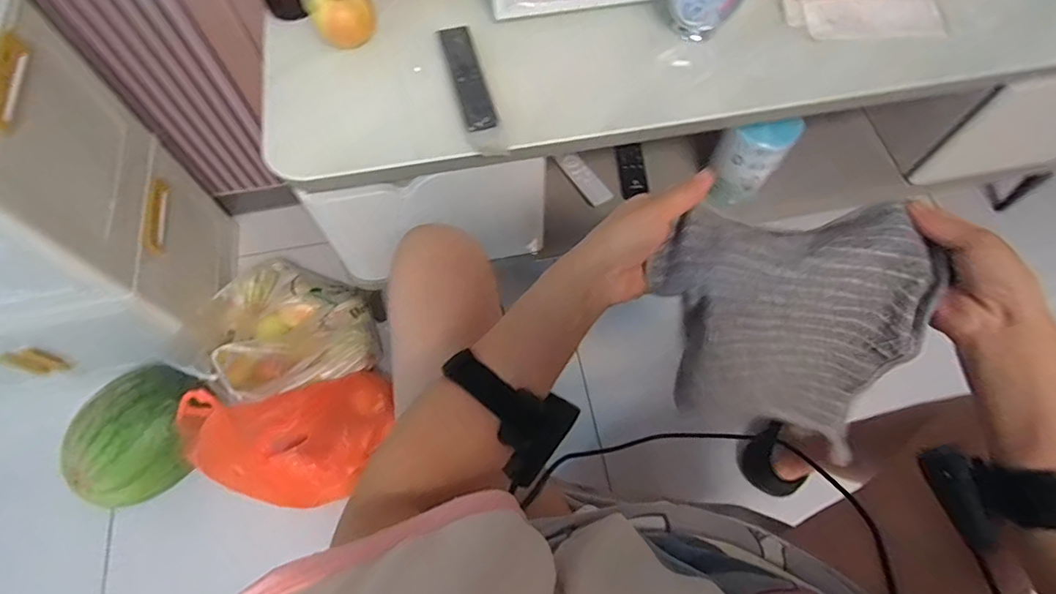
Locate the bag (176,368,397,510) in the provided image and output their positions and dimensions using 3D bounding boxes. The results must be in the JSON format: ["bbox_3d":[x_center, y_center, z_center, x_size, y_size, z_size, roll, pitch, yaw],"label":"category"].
[{"bbox_3d":[-0.331,0.207,0.792,0.245,0.202,0.172,-25,68,-12],"label":"bag"}]

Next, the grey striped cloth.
[{"bbox_3d":[0.196,0.017,0.432,0.196,0.153,0.148,8,65,3],"label":"grey striped cloth"}]

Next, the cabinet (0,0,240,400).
[{"bbox_3d":[-0.781,-0.085,0.750,0.481,0.493,0.311,-14,66,-7],"label":"cabinet"}]

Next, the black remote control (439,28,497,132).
[{"bbox_3d":[-0.070,-0.259,0.630,0.037,0.018,0.150,-15,66,-8],"label":"black remote control"}]

